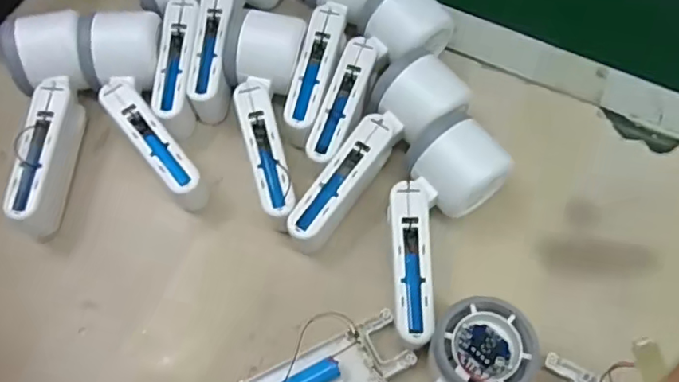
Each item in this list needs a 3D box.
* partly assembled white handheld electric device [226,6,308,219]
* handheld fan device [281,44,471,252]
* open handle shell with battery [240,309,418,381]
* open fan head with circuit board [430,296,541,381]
[{"bbox_3d":[-0.057,-0.054,0.418,0.059,0.055,0.159,2,65,1],"label":"partly assembled white handheld electric device"},{"bbox_3d":[0.022,-0.024,0.397,0.059,0.055,0.162,36,70,15],"label":"handheld fan device"},{"bbox_3d":[-0.007,0.114,0.355,0.104,0.019,0.038,-24,68,-11],"label":"open handle shell with battery"},{"bbox_3d":[0.077,0.107,0.337,0.056,0.044,0.082,28,68,12],"label":"open fan head with circuit board"}]

